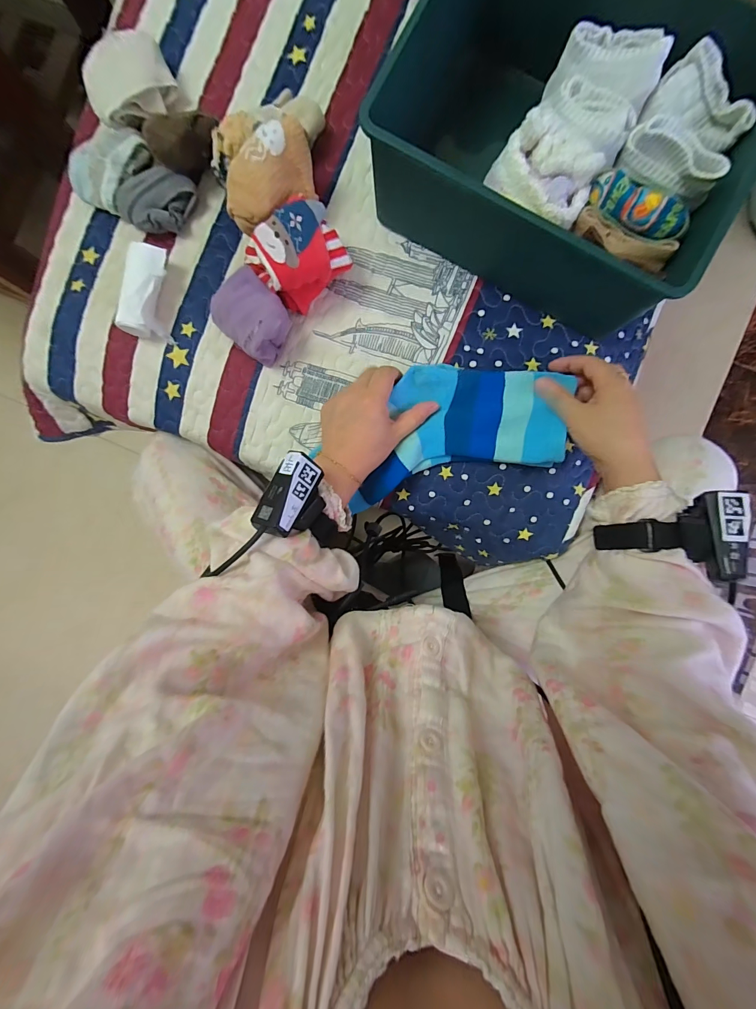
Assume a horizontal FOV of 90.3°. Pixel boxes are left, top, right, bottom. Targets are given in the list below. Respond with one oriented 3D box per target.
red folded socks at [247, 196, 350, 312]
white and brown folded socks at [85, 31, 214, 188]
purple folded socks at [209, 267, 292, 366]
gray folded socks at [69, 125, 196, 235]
[{"bbox_3d":[-0.082,-0.248,0.383,0.087,0.070,0.074,-33,88,3],"label":"red folded socks"},{"bbox_3d":[-0.241,-0.416,0.398,0.091,0.054,0.161,-36,88,3],"label":"white and brown folded socks"},{"bbox_3d":[-0.131,-0.194,0.390,0.082,0.053,0.062,44,92,2],"label":"purple folded socks"},{"bbox_3d":[-0.269,-0.354,0.415,0.137,0.034,0.084,30,92,3],"label":"gray folded socks"}]

